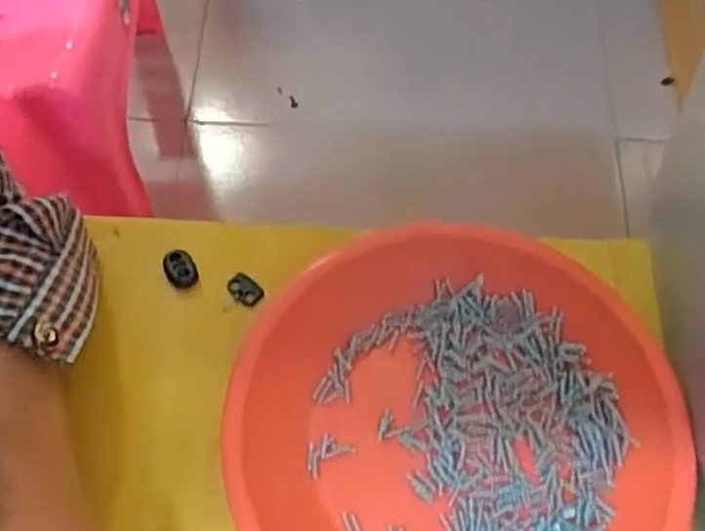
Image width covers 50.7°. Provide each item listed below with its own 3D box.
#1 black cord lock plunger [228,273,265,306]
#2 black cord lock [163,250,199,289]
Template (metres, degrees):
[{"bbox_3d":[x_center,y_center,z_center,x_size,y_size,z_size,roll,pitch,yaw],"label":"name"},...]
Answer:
[{"bbox_3d":[-0.053,0.012,0.372,0.019,0.004,0.012,34,69,16],"label":"black cord lock plunger"},{"bbox_3d":[-0.086,0.002,0.373,0.014,0.005,0.022,-31,67,-14],"label":"black cord lock"}]

